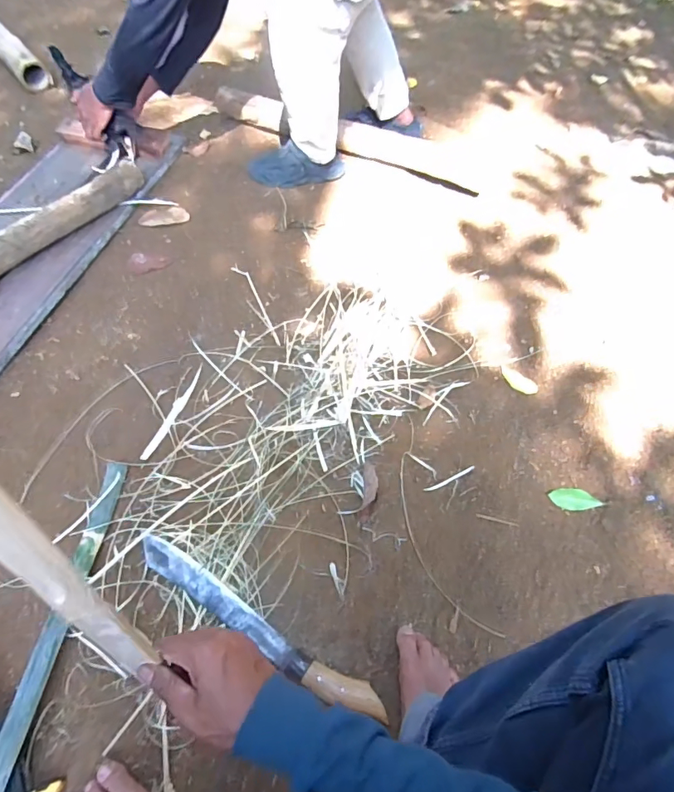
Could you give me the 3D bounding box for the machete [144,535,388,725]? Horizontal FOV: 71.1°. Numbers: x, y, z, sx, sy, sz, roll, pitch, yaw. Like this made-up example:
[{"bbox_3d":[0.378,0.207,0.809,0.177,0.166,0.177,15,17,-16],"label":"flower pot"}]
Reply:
[{"bbox_3d":[-0.124,0.325,0.678,0.421,0.037,0.046,29,59,15],"label":"machete"}]

